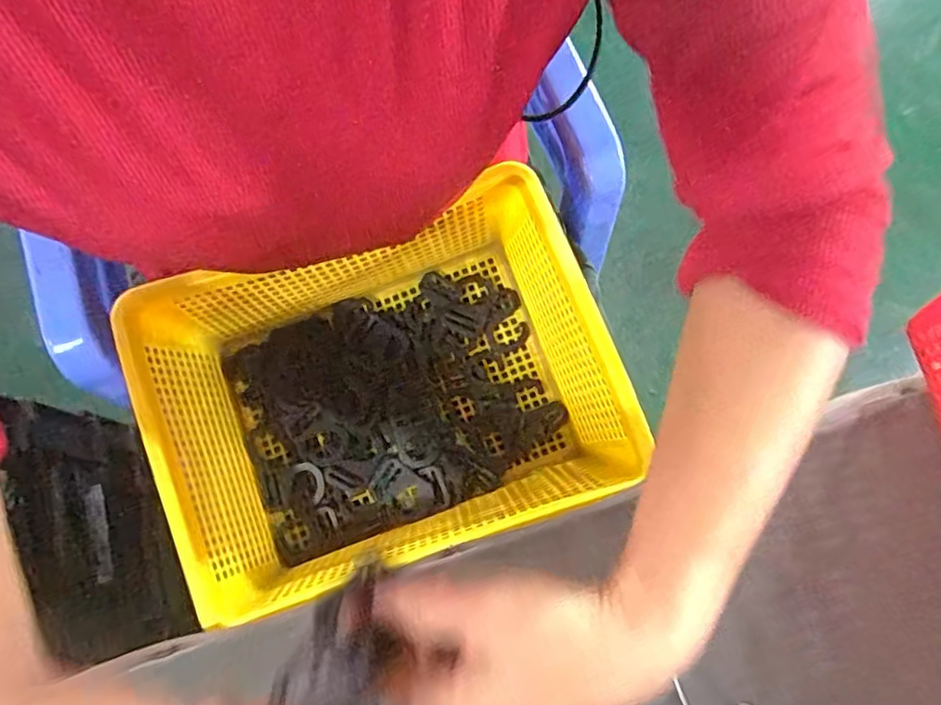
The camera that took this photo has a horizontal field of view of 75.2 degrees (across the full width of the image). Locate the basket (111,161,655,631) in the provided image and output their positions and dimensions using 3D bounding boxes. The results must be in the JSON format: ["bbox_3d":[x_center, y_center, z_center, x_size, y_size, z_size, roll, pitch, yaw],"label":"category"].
[{"bbox_3d":[-0.061,0.030,0.440,0.298,0.107,0.220,-20,77,-4],"label":"basket"}]

